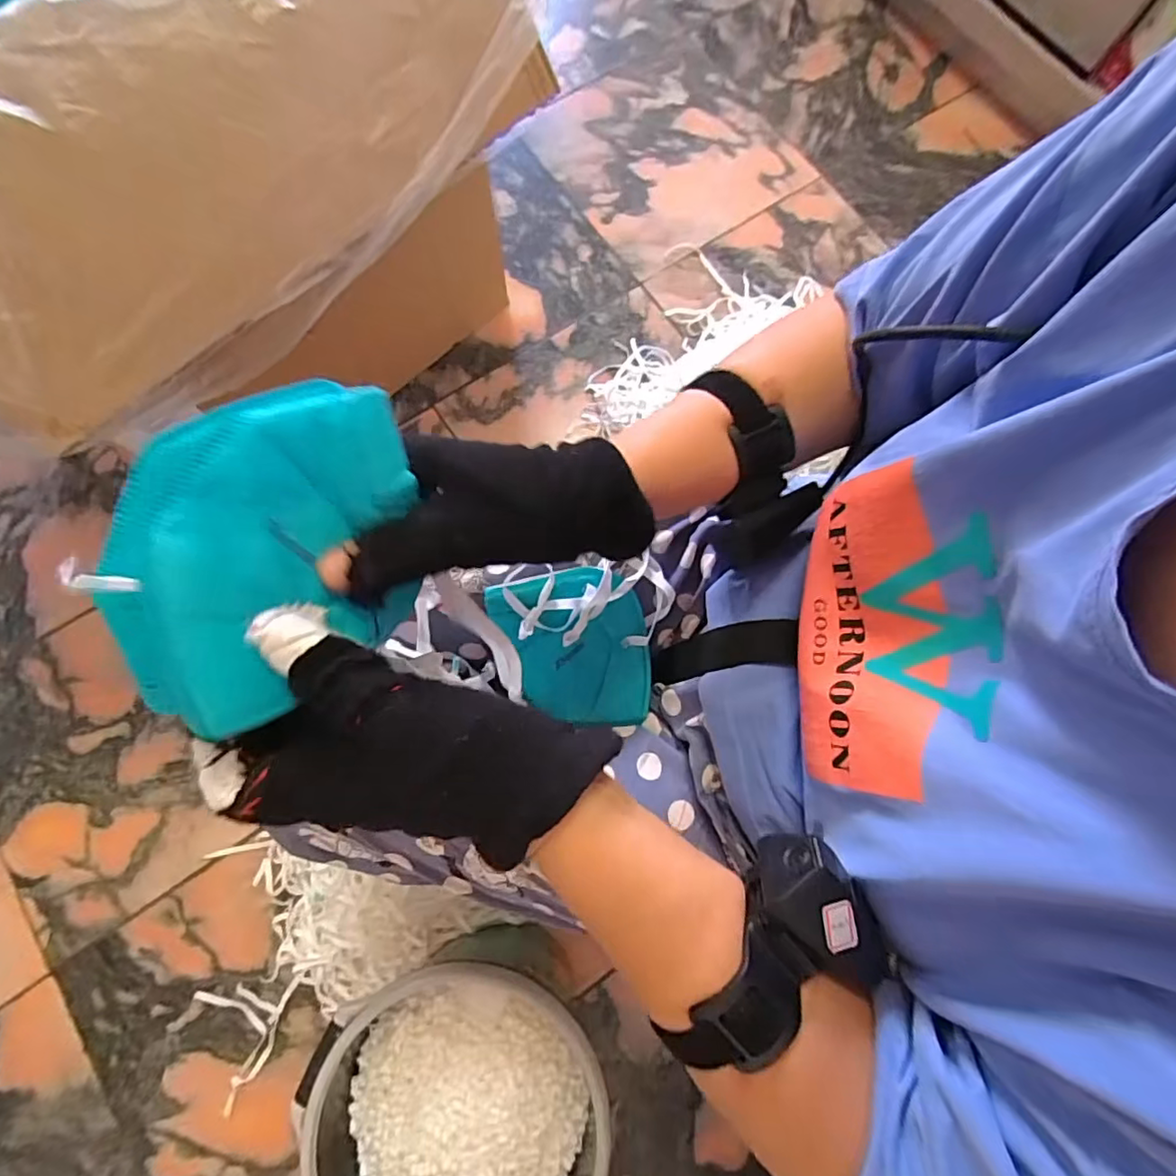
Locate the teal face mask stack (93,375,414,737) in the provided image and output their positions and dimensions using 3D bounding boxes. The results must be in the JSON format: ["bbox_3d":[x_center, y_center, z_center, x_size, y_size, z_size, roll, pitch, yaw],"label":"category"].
[{"bbox_3d":[-0.122,-0.016,0.231,0.121,0.030,0.100,-42,124,-34],"label":"teal face mask stack"}]

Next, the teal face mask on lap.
[{"bbox_3d":[-0.006,0.042,0.409,0.095,0.018,0.120,-20,107,-15],"label":"teal face mask on lap"}]

